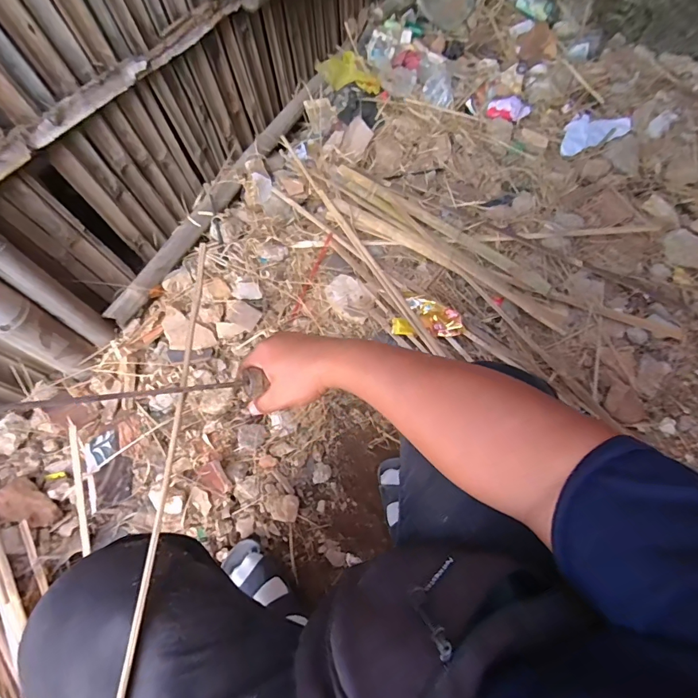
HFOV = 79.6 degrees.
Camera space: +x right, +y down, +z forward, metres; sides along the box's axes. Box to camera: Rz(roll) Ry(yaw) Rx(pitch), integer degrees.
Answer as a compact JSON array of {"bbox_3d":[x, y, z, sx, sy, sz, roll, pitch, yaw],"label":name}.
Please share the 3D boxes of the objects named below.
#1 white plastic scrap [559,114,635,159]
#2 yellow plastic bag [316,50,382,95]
[{"bbox_3d":[0.608,-0.562,1.074,0.193,0.034,0.114,-22,70,-8],"label":"white plastic scrap"},{"bbox_3d":[0.001,-0.754,1.158,0.113,0.033,0.185,-34,73,-12],"label":"yellow plastic bag"}]

